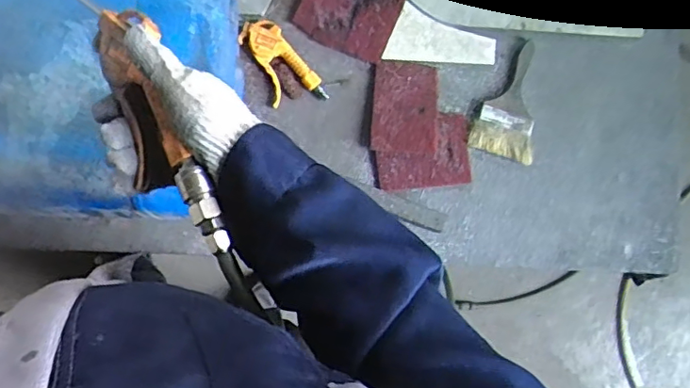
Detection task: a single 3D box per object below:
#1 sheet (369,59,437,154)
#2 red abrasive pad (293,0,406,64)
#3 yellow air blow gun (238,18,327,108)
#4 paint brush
[{"bbox_3d":[0.096,-0.137,0.881,0.103,0.011,0.143,5,79,-3],"label":"sheet"},{"bbox_3d":[0.008,-0.288,0.879,0.148,0.014,0.124,23,83,-6],"label":"red abrasive pad"},{"bbox_3d":[-0.097,-0.201,0.861,0.080,0.023,0.148,-28,90,-9],"label":"yellow air blow gun"},{"bbox_3d":[0.280,-0.158,0.928,0.107,0.013,0.196,16,84,-7],"label":"paint brush"}]

